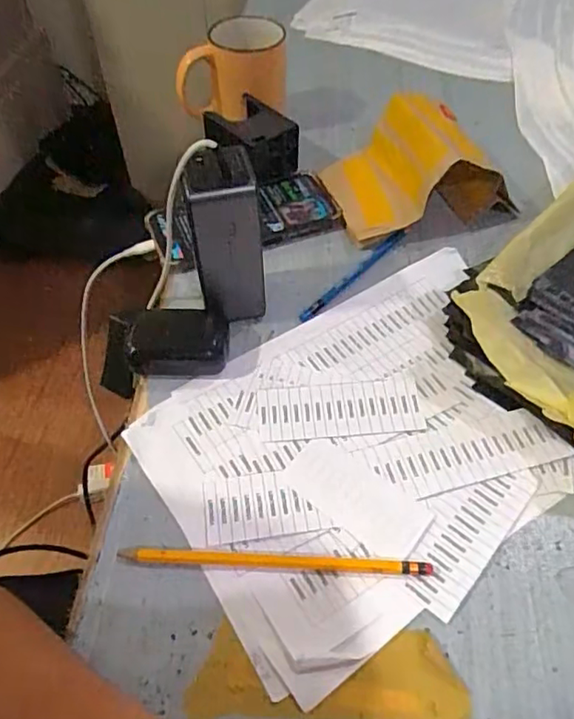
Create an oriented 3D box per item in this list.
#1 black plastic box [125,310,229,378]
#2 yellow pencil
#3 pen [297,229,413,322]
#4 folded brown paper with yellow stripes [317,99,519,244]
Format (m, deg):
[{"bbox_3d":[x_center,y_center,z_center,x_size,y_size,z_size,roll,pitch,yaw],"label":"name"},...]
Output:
[{"bbox_3d":[-0.081,-0.012,0.438,0.073,0.025,0.049,2,53,2],"label":"black plastic box"},{"bbox_3d":[-0.007,0.121,0.346,0.183,0.007,0.008,2,53,3],"label":"yellow pencil"},{"bbox_3d":[0.060,-0.076,0.489,0.011,0.006,0.138,37,62,25],"label":"pen"},{"bbox_3d":[0.122,-0.182,0.524,0.151,0.090,0.109,-13,54,-9],"label":"folded brown paper with yellow stripes"}]

